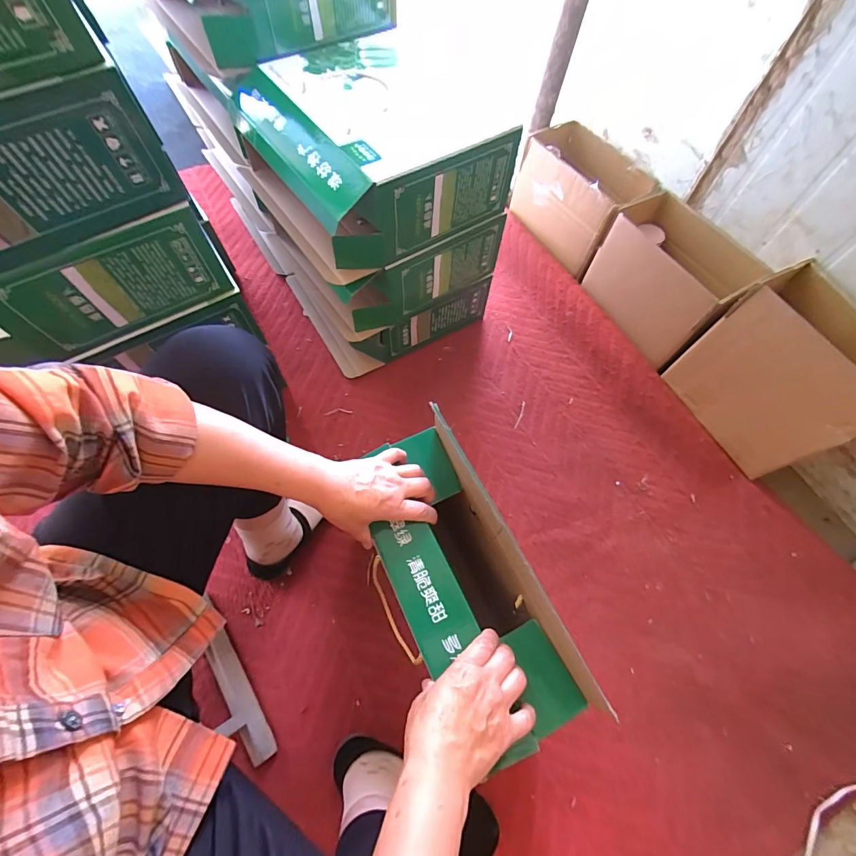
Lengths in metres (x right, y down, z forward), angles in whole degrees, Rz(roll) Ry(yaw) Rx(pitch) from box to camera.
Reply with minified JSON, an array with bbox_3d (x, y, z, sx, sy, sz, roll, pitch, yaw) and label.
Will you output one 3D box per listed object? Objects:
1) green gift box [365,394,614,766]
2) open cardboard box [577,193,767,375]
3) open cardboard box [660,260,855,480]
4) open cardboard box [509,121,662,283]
[{"bbox_3d":[0.025,0.224,0.582,0.164,0.299,0.349,-24,68,-13],"label":"green gift box"},{"bbox_3d":[0.498,-0.311,0.846,0.164,0.176,0.284,-26,68,-14],"label":"open cardboard box"},{"bbox_3d":[0.615,-0.091,0.700,0.153,0.238,0.259,-26,68,-14],"label":"open cardboard box"},{"bbox_3d":[0.339,-0.521,0.914,0.164,0.168,0.282,-31,69,-16],"label":"open cardboard box"}]

